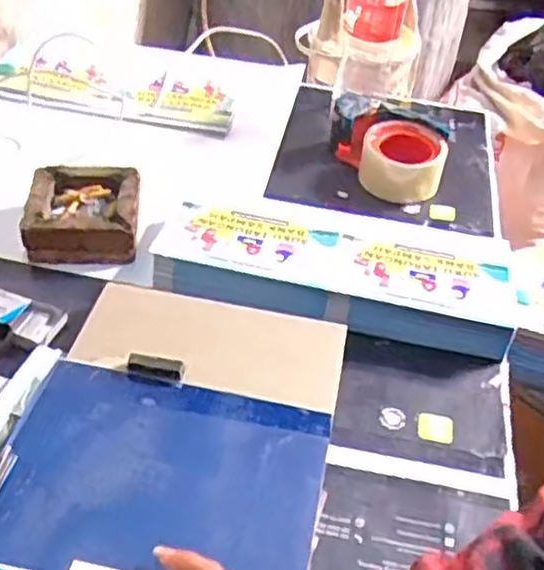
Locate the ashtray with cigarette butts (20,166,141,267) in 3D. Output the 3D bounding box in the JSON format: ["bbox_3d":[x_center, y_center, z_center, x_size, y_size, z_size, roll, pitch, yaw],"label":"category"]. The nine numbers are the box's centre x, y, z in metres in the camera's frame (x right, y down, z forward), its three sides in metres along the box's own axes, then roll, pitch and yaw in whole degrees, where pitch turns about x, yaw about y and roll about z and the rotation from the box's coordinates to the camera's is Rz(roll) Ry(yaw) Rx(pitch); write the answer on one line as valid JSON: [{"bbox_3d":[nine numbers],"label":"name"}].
[{"bbox_3d":[-0.173,-0.067,0.658,0.099,0.043,0.103,1,44,-5],"label":"ashtray with cigarette butts"}]

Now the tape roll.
[{"bbox_3d":[0.136,-0.136,0.753,0.076,0.051,0.076,3,43,-3],"label":"tape roll"}]

